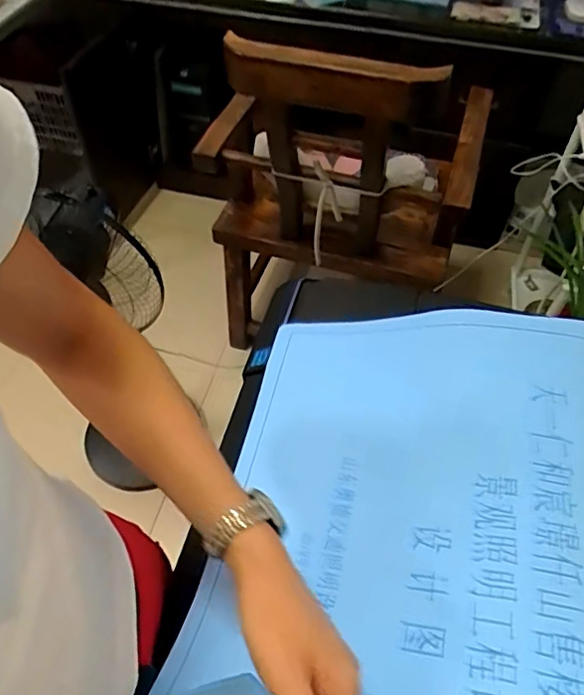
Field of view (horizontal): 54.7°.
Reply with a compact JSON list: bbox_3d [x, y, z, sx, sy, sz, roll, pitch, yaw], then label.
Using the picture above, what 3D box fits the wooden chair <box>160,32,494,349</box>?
[{"bbox_3d":[0.114,-0.383,1.411,0.584,0.866,0.502,17,54,11],"label":"wooden chair"}]

